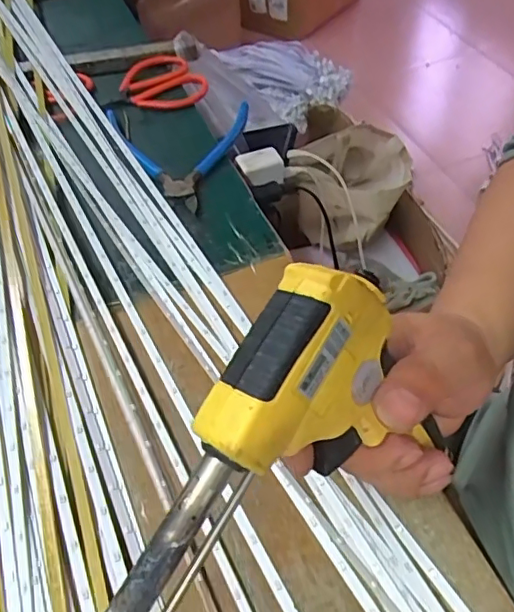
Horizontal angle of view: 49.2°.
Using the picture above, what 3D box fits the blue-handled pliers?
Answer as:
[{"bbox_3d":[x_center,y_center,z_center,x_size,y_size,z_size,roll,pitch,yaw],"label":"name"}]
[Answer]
[{"bbox_3d":[-0.080,-0.149,0.498,0.125,0.012,0.133,19,56,15],"label":"blue-handled pliers"}]

